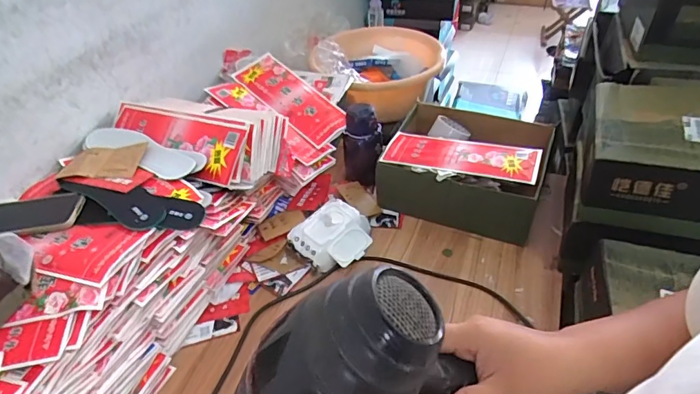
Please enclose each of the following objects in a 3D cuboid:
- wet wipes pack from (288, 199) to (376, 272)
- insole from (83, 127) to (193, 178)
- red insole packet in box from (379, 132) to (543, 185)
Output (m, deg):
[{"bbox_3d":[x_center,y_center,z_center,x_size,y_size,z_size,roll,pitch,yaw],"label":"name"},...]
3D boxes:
[{"bbox_3d":[-0.028,0.075,0.909,0.148,0.063,0.127,-35,50,-30],"label":"wet wipes pack"},{"bbox_3d":[-0.388,-0.086,0.839,0.246,0.022,0.068,20,47,25],"label":"insole"},{"bbox_3d":[0.219,-0.085,0.914,0.300,0.016,0.119,10,41,21],"label":"red insole packet in box"}]

